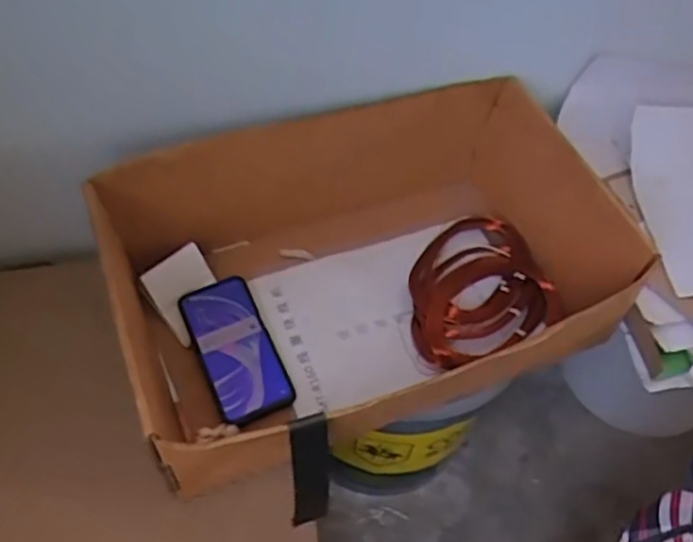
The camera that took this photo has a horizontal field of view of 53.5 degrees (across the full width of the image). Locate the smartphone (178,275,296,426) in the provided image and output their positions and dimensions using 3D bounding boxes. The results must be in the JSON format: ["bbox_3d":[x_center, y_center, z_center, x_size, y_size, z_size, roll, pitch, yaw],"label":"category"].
[{"bbox_3d":[-0.119,0.082,0.735,0.076,0.016,0.171,-19,57,-17],"label":"smartphone"}]

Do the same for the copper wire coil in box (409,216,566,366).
[{"bbox_3d":[0.140,0.017,0.796,0.169,0.031,0.185,2,54,-2],"label":"copper wire coil in box"}]

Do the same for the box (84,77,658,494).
[{"bbox_3d":[0.015,-0.004,0.735,0.505,0.177,0.339,-22,58,-18],"label":"box"}]

